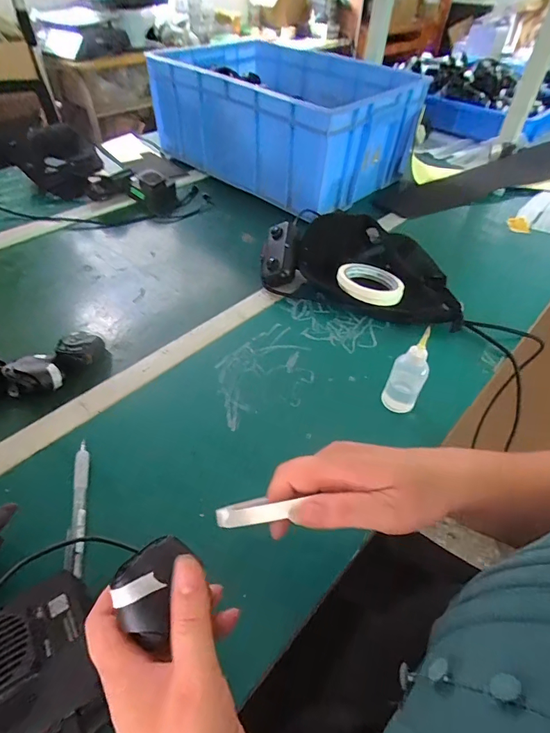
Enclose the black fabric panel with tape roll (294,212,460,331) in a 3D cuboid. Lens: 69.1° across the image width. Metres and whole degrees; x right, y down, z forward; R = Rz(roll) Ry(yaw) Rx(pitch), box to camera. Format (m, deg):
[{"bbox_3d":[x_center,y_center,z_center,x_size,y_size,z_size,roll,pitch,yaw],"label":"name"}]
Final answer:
[{"bbox_3d":[0.160,-0.150,0.616,0.249,0.077,0.164,12,47,9],"label":"black fabric panel with tape roll"}]

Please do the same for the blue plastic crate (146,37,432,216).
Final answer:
[{"bbox_3d":[0.020,-0.556,0.912,0.512,0.222,0.369,31,52,25],"label":"blue plastic crate"}]

